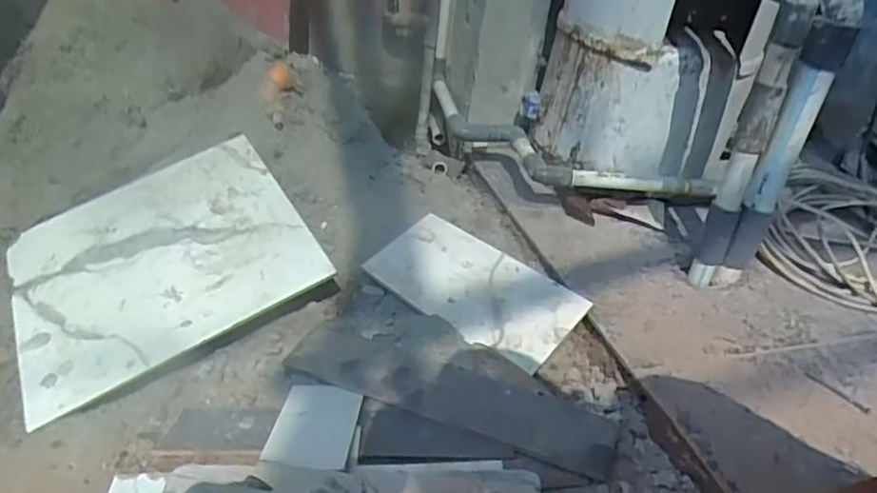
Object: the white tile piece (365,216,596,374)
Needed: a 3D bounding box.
[{"bbox_3d":[0.051,0.050,0.906,0.161,0.015,0.294,-30,47,-35],"label":"white tile piece"}]

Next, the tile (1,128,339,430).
[{"bbox_3d":[-0.415,0.013,0.966,0.402,0.011,0.438,-28,45,-16],"label":"tile"}]

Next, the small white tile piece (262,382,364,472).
[{"bbox_3d":[-0.136,0.195,0.721,0.088,0.012,0.145,5,19,1],"label":"small white tile piece"}]

